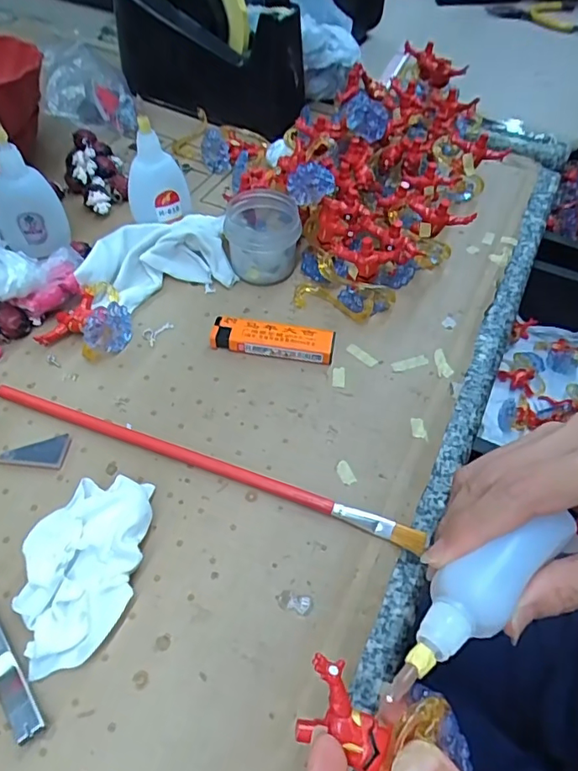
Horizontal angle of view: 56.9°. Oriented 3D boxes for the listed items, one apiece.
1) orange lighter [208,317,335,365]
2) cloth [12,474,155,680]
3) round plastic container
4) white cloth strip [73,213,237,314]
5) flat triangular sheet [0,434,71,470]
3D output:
[{"bbox_3d":[-0.011,-0.030,0.353,0.080,0.014,0.021,10,54,4],"label":"orange lighter"},{"bbox_3d":[-0.098,0.087,0.256,0.052,0.022,0.086,4,54,-1],"label":"cloth"},{"bbox_3d":[-0.020,-0.112,0.390,0.051,0.044,0.062,-2,54,-5],"label":"round plastic container"},{"bbox_3d":[-0.095,-0.095,0.384,0.101,0.029,0.068,-8,55,-9],"label":"white cloth strip"},{"bbox_3d":[-0.143,0.040,0.299,0.040,0.004,0.020,-15,57,-18],"label":"flat triangular sheet"}]

